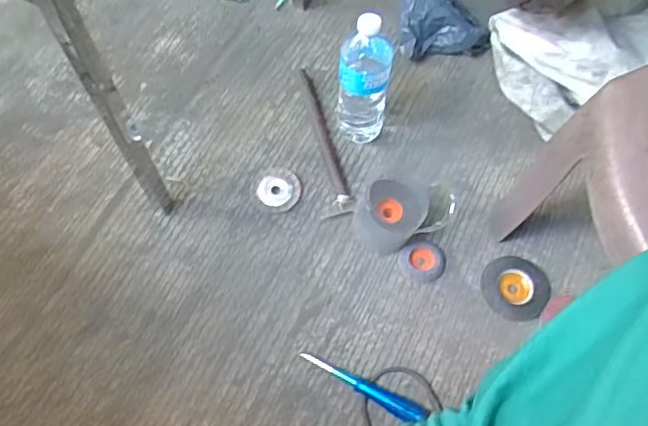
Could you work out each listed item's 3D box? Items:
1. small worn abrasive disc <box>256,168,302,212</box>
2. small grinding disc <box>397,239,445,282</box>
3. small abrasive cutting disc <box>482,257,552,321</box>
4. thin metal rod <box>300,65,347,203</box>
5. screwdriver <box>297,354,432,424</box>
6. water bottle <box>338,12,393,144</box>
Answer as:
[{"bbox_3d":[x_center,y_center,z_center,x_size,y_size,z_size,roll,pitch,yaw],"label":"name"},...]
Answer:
[{"bbox_3d":[-0.076,-0.040,0.987,0.071,0.007,0.080,12,66,7],"label":"small worn abrasive disc"},{"bbox_3d":[0.153,0.075,0.923,0.073,0.020,0.062,-9,66,-3],"label":"small grinding disc"},{"bbox_3d":[0.295,0.113,0.906,0.100,0.022,0.100,34,70,15],"label":"small abrasive cutting disc"},{"bbox_3d":[-0.006,-0.138,1.028,0.025,0.016,0.277,-15,66,-6],"label":"thin metal rod"},{"bbox_3d":[0.051,0.248,0.849,0.183,0.019,0.028,25,68,12],"label":"screwdriver"},{"bbox_3d":[0.062,-0.204,0.925,0.081,0.259,0.062,6,66,4],"label":"water bottle"}]

